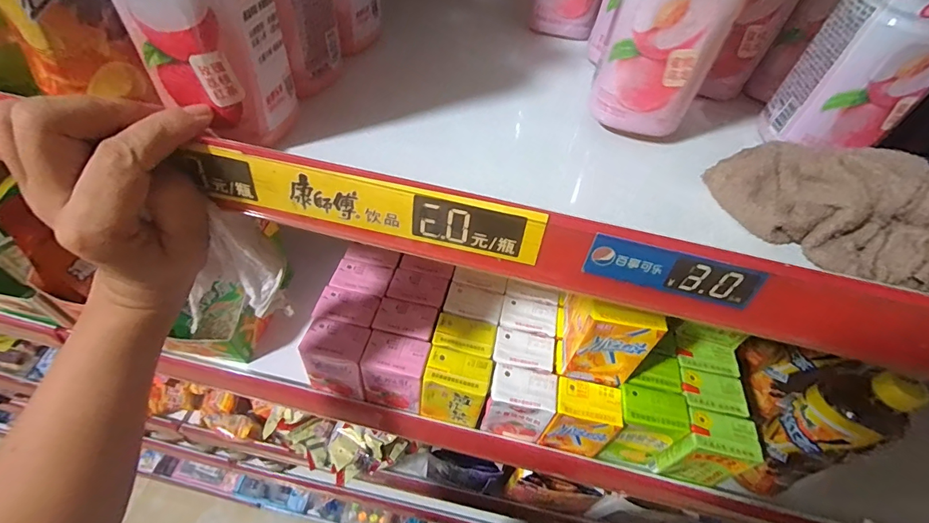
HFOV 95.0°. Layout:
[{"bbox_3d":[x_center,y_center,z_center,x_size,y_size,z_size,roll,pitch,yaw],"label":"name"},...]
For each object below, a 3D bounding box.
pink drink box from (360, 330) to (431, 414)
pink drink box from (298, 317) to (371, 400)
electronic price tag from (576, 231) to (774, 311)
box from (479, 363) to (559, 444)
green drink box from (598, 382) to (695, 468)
[{"bbox_3d":[-0.073,0.123,0.467,0.063,0.088,0.047,13,52,4],"label":"pink drink box"},{"bbox_3d":[-0.137,0.107,0.468,0.063,0.087,0.046,13,52,4],"label":"pink drink box"},{"bbox_3d":[0.099,0.006,0.202,0.078,0.023,0.004,13,35,4],"label":"electronic price tag"},{"bbox_3d":[0.056,0.153,0.456,0.065,0.084,0.044,11,52,3],"label":"box"},{"bbox_3d":[0.186,0.174,0.457,0.068,0.102,0.044,9,52,2],"label":"green drink box"}]

